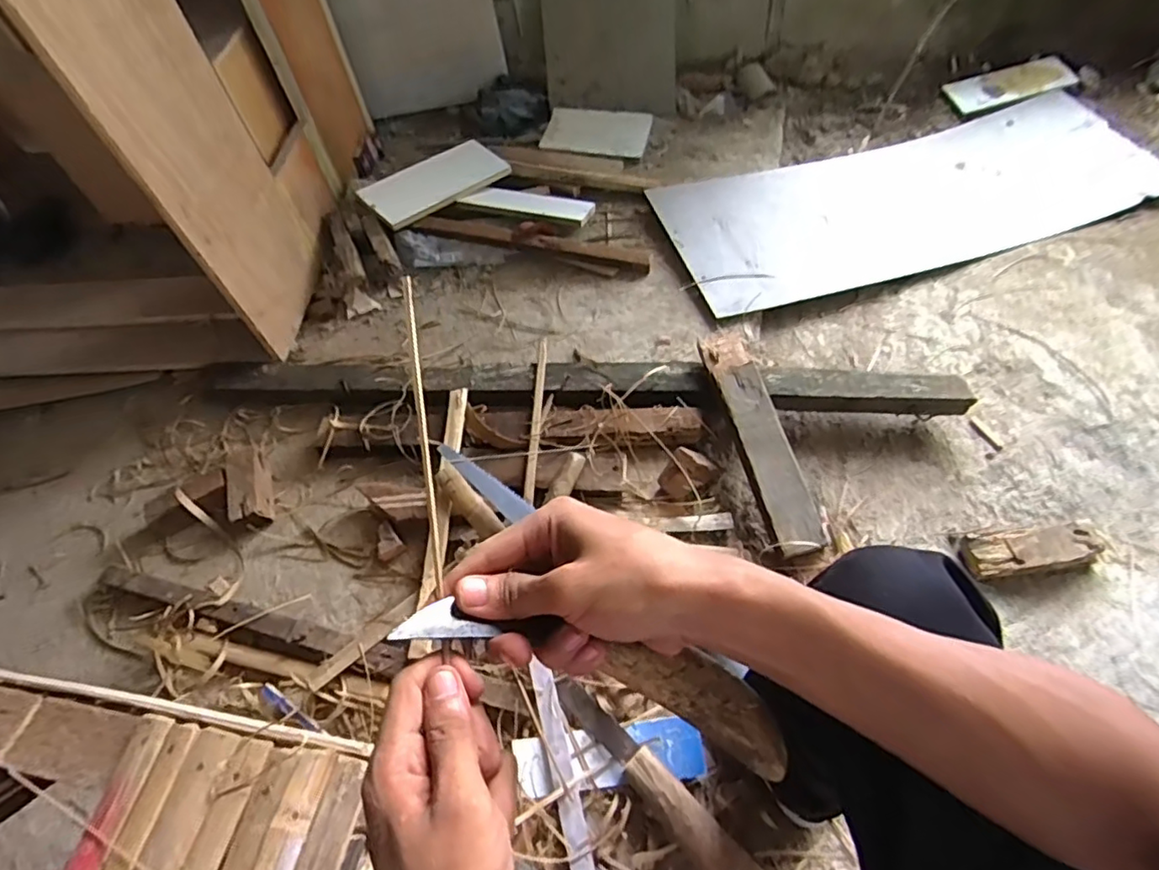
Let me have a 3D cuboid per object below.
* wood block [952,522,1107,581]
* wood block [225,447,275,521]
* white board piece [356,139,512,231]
[{"bbox_3d":[0.636,0.156,0.853,0.195,0.031,0.067,-5,58,1],"label":"wood block"},{"bbox_3d":[-0.517,0.074,0.964,0.054,0.049,0.133,-18,58,-7],"label":"wood block"},{"bbox_3d":[-0.298,-0.523,1.266,0.295,0.019,0.146,-36,67,-23],"label":"white board piece"}]

